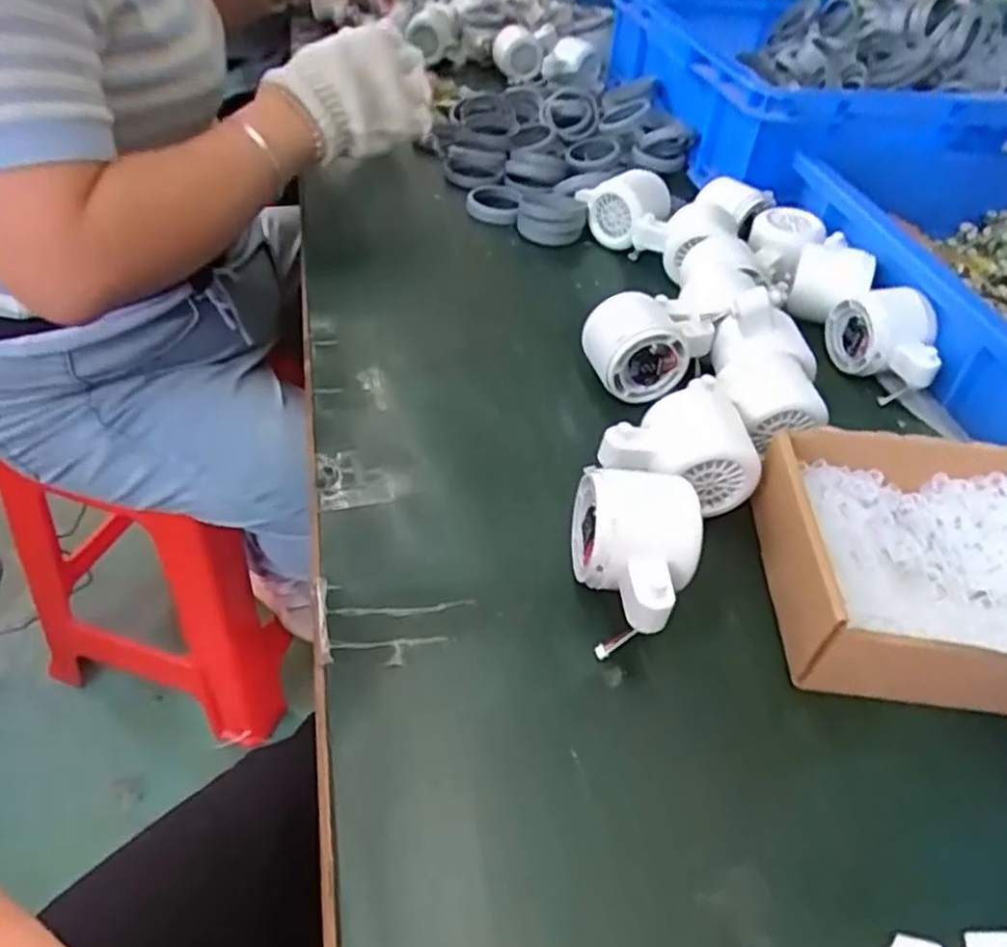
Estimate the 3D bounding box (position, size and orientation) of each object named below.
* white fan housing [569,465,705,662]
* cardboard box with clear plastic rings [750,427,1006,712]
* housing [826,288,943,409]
[{"bbox_3d":[0.065,0.040,0.359,0.056,0.054,0.082,3,44,-5],"label":"white fan housing"},{"bbox_3d":[0.223,0.046,0.374,0.177,0.047,0.144,7,44,0],"label":"cardboard box with clear plastic rings"},{"bbox_3d":[0.269,-0.093,0.524,0.062,0.048,0.079,5,44,-3],"label":"housing"}]

